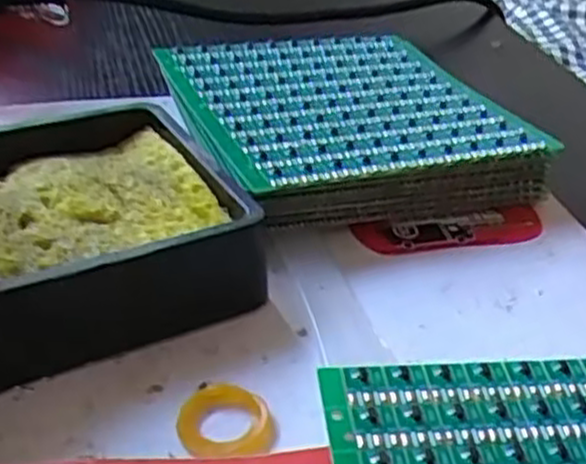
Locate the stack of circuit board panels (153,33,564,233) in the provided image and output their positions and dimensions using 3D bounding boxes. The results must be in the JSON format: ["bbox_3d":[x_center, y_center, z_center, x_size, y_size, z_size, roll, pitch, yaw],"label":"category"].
[{"bbox_3d":[0.014,-0.034,0.252,0.096,0.022,0.096,-9,35,-20],"label":"stack of circuit board panels"}]

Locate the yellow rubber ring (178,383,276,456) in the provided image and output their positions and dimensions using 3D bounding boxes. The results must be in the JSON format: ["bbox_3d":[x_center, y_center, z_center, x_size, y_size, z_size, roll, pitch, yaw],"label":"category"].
[{"bbox_3d":[-0.013,0.037,0.158,0.019,0.004,0.018,3,33,-2],"label":"yellow rubber ring"}]

